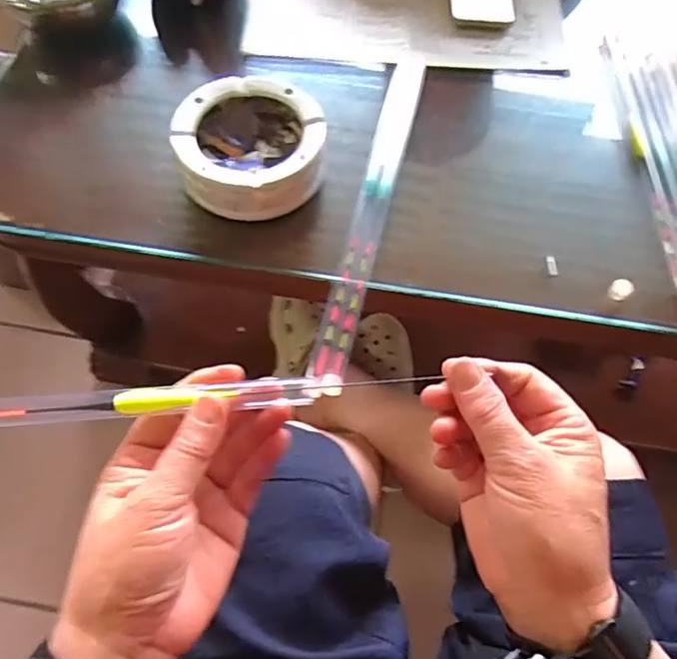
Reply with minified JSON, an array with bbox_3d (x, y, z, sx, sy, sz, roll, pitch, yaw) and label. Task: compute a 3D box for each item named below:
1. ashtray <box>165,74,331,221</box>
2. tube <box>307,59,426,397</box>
[{"bbox_3d":[-0.083,-0.175,0.555,0.137,0.049,0.136,3,62,0],"label":"ashtray"},{"bbox_3d":[0.033,-0.123,0.558,0.035,0.014,0.394,13,63,5],"label":"tube"}]

